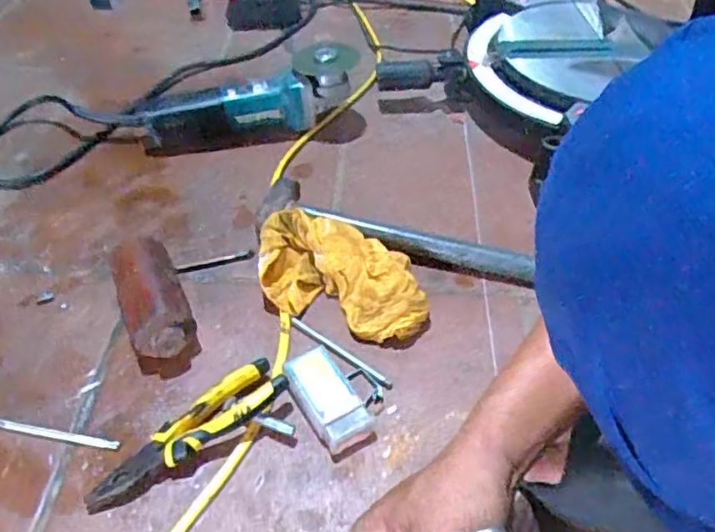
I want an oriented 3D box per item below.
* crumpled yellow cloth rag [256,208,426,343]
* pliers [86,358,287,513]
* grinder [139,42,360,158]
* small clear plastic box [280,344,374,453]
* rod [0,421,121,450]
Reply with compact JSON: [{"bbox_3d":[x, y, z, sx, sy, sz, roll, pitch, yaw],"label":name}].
[{"bbox_3d":[-0.014,0.010,0.628,0.178,0.054,0.103,19,49,15],"label":"crumpled yellow cloth rag"},{"bbox_3d":[-0.140,0.138,0.510,0.173,0.034,0.046,-30,55,-27],"label":"pliers"},{"bbox_3d":[-0.137,-0.216,0.803,0.281,0.097,0.079,-16,49,-17],"label":"grinder"},{"bbox_3d":[-0.027,0.115,0.541,0.045,0.024,0.087,-23,52,-23],"label":"small clear plastic box"},{"bbox_3d":[-0.273,0.140,0.522,0.147,0.006,0.010,9,47,5],"label":"rod"}]

